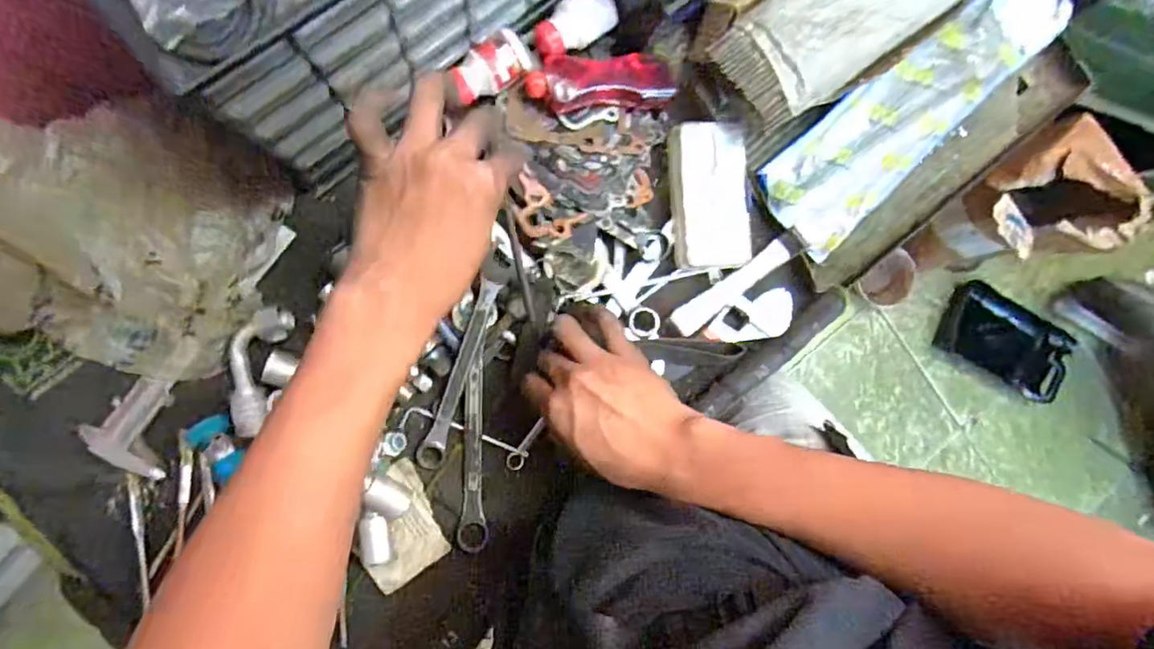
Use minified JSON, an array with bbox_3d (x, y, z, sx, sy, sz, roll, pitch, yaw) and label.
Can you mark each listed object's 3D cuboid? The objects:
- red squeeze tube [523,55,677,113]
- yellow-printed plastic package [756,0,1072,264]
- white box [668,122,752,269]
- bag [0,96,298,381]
[{"bbox_3d":[0.020,-0.205,0.499,0.121,0.041,0.042,-7,92,-9],"label":"red squeeze tube"},{"bbox_3d":[0.329,-0.208,0.552,0.350,0.041,0.101,-40,96,-7],"label":"yellow-printed plastic package"},{"bbox_3d":[0.118,-0.113,0.515,0.065,0.023,0.124,-4,91,-9],"label":"white box"},{"bbox_3d":[-0.319,-0.058,0.399,0.173,0.136,0.184,24,87,-9],"label":"bag"}]

